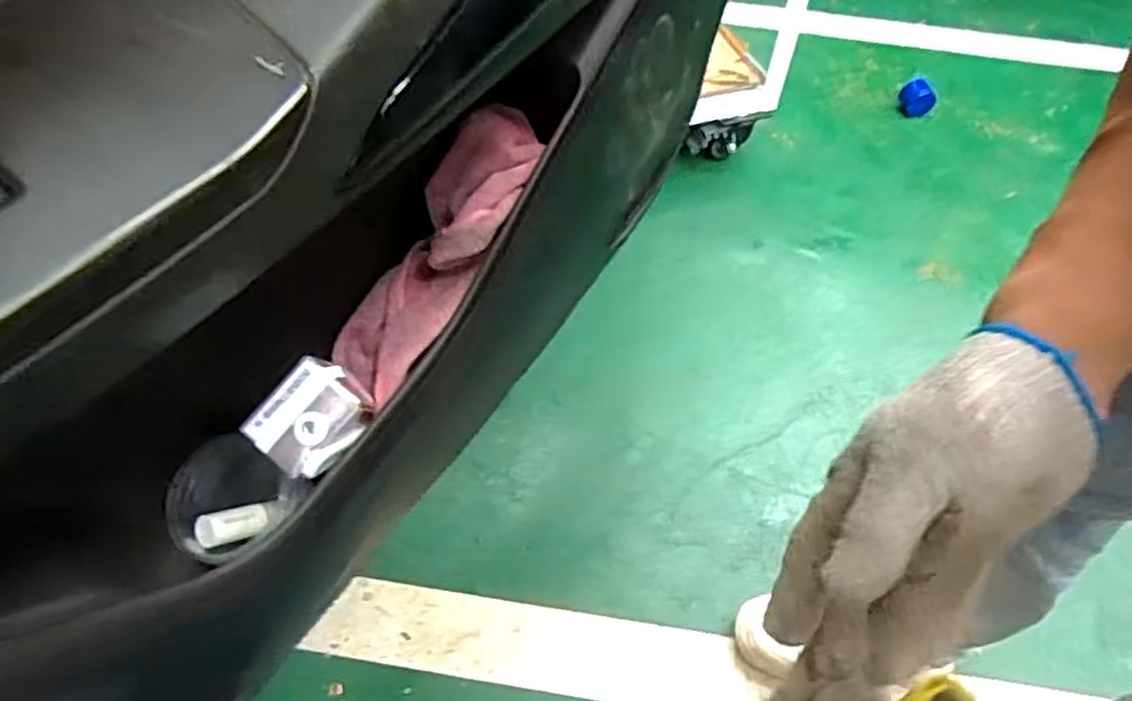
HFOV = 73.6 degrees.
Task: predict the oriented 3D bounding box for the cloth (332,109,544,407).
[{"bbox_3d":[-0.074,-0.061,0.441,0.060,0.049,0.189,29,88,17],"label":"cloth"}]

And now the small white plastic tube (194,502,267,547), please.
[{"bbox_3d":[-0.175,0.091,0.397,0.034,0.011,0.015,-8,51,-41],"label":"small white plastic tube"}]

